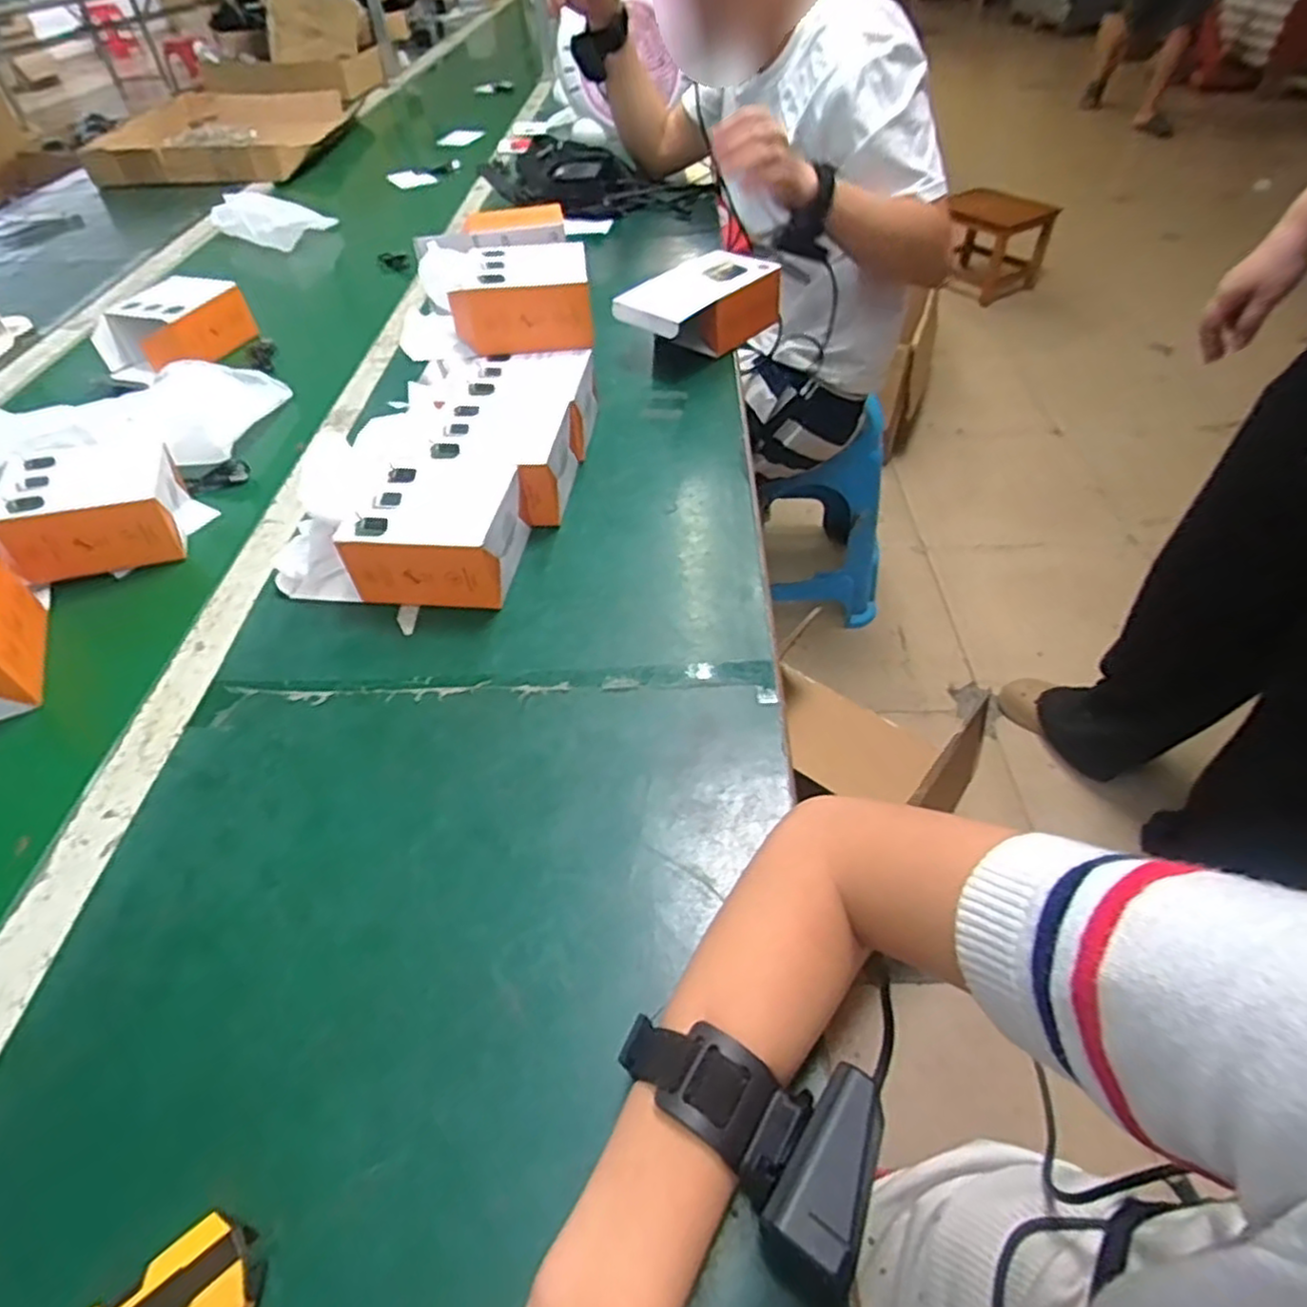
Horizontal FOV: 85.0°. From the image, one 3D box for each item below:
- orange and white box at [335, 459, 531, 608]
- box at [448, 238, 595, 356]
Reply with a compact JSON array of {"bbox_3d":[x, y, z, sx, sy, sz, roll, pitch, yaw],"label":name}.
[{"bbox_3d":[-0.164,-0.093,0.554,0.114,0.065,0.108,4,48,9],"label":"orange and white box"},{"bbox_3d":[-0.130,-0.341,0.685,0.141,0.064,0.109,-4,45,-3],"label":"box"}]

